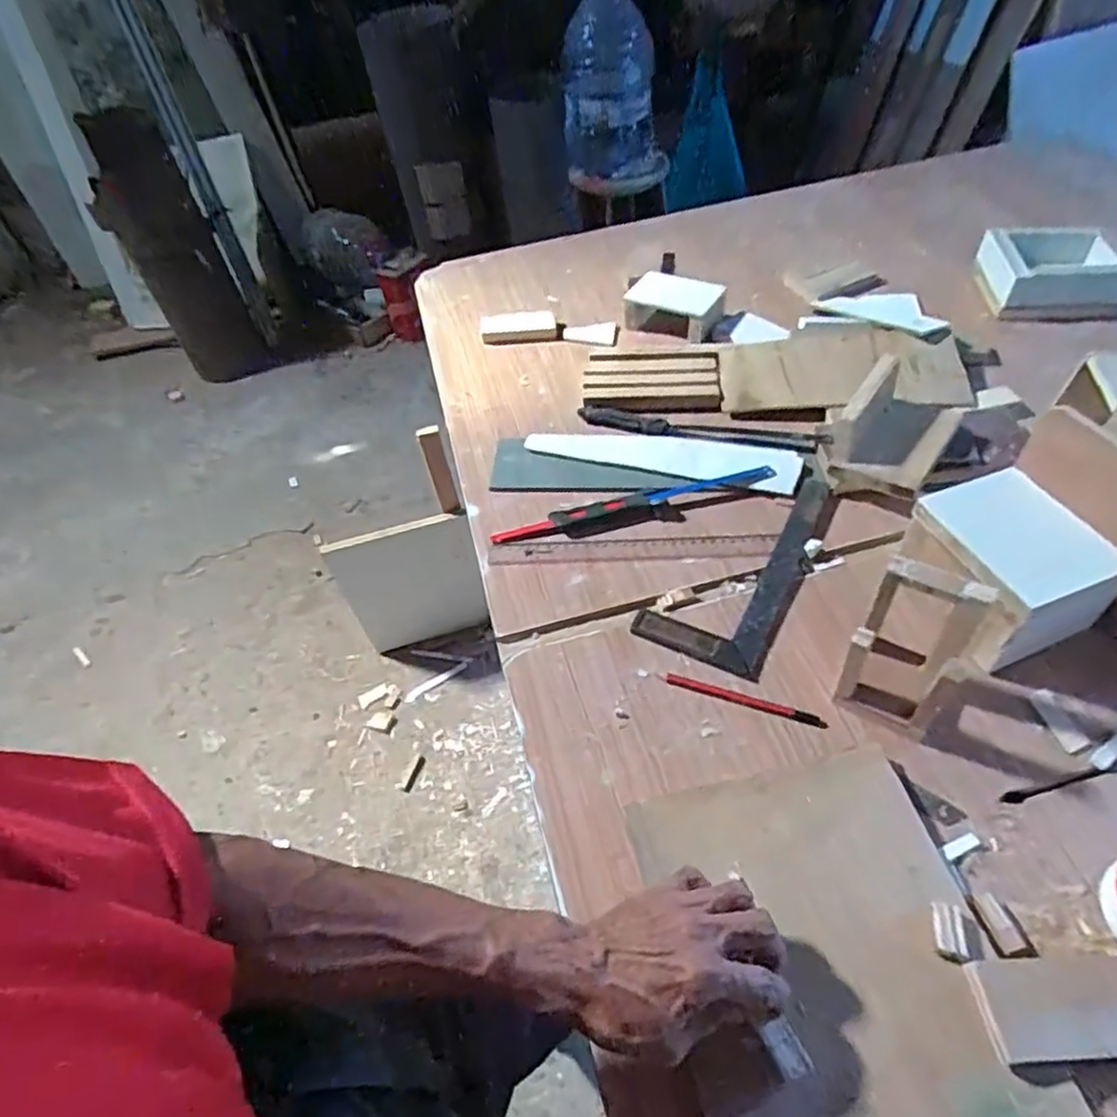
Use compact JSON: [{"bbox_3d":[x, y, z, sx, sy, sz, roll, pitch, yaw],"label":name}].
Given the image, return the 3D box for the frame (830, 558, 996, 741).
[{"bbox_3d":[0.268,0.073,0.521,0.082,0.119,0.068,27,57,26],"label":"frame"}]

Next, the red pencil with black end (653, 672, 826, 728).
[{"bbox_3d":[0.155,0.119,0.582,0.139,0.006,0.013,13,52,17],"label":"red pencil with black end"}]

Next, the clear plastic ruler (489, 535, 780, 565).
[{"bbox_3d":[0.072,-0.009,0.701,0.290,0.008,0.026,-2,48,7],"label":"clear plastic ruler"}]

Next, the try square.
[{"bbox_3d":[0.189,-0.008,0.676,0.119,0.015,0.272,22,55,24],"label":"try square"}]

